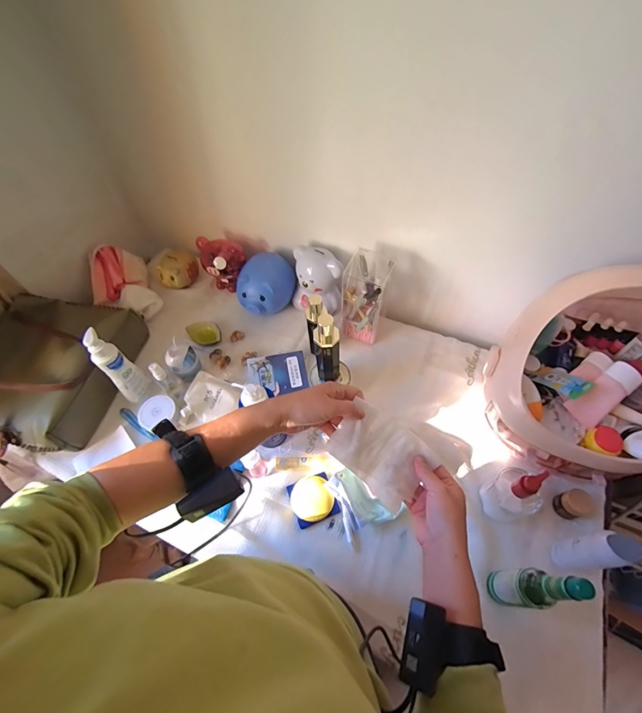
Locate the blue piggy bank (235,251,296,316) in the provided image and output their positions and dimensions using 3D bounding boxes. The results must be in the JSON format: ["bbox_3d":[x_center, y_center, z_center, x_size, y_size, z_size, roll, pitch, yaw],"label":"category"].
[{"bbox_3d":[-0.143,-0.175,0.904,0.127,0.125,0.149,38,66,23],"label":"blue piggy bank"}]

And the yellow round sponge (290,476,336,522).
[{"bbox_3d":[-0.018,0.262,0.658,0.072,0.014,0.078,-1,57,2],"label":"yellow round sponge"}]

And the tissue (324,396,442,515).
[{"bbox_3d":[0.082,0.128,0.473,0.126,0.013,0.093,44,78,1],"label":"tissue"}]

